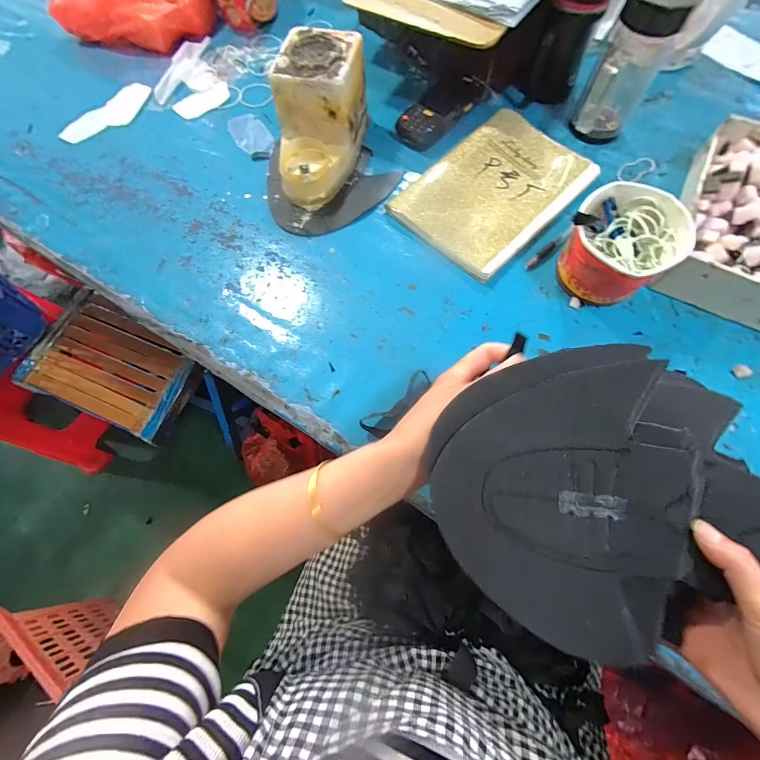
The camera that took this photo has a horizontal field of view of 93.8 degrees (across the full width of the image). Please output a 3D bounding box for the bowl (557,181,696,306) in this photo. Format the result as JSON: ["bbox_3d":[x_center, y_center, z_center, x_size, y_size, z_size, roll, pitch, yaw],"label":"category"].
[{"bbox_3d":[0.278,-0.155,0.416,0.113,0.091,0.115,0,70,0],"label":"bowl"}]

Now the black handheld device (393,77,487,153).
[{"bbox_3d":[0.095,-0.419,0.553,0.075,0.033,0.153,39,75,13],"label":"black handheld device"}]

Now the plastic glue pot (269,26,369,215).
[{"bbox_3d":[-0.085,-0.356,0.492,0.109,0.116,0.199,10,70,3],"label":"plastic glue pot"}]

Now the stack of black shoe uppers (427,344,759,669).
[{"bbox_3d":[0.160,0.085,0.259,0.236,0.074,0.199,-8,70,-3],"label":"stack of black shoe uppers"}]

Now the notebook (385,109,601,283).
[{"bbox_3d":[0.159,-0.265,0.499,0.251,0.023,0.180,-42,75,-14],"label":"notebook"}]

